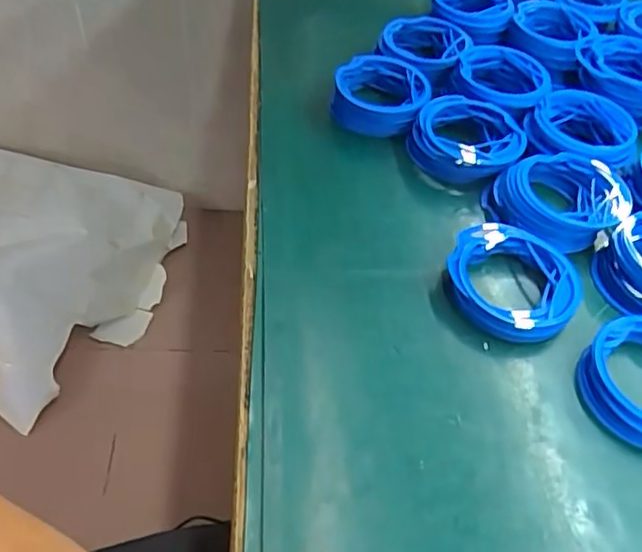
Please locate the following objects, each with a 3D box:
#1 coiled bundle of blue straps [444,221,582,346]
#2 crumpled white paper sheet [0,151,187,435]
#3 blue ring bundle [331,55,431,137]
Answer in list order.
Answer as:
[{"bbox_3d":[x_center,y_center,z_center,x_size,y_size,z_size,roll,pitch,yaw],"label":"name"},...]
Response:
[{"bbox_3d":[0.154,0.000,0.491,0.100,0.028,0.114,24,52,13],"label":"coiled bundle of blue straps"},{"bbox_3d":[-0.666,-0.042,1.294,0.598,0.208,0.576,14,50,5],"label":"crumpled white paper sheet"},{"bbox_3d":[0.061,-0.184,0.620,0.096,0.033,0.088,9,50,1],"label":"blue ring bundle"}]

